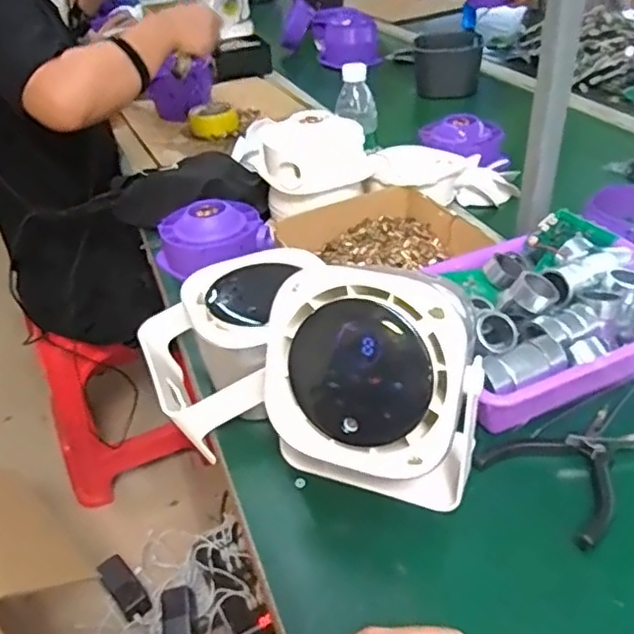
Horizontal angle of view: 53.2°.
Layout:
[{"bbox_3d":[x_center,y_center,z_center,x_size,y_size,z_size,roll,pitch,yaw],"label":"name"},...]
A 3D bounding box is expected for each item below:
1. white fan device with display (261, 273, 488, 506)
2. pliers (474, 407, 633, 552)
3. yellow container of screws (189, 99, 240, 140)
[{"bbox_3d":[0.038,0.062,0.464,0.143,0.182,0.066,12,40,22],"label":"white fan device with display"},{"bbox_3d":[0.208,0.116,0.521,0.141,0.021,0.108,-32,44,-31],"label":"pliers"},{"bbox_3d":[-0.202,-0.385,1.230,0.088,0.046,0.087,-13,38,-10],"label":"yellow container of screws"}]

